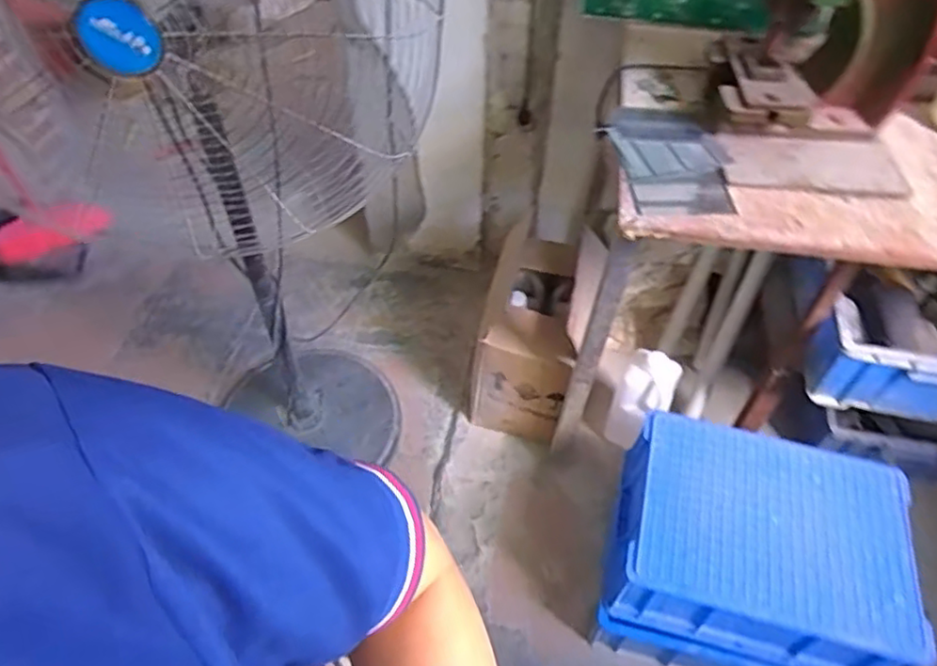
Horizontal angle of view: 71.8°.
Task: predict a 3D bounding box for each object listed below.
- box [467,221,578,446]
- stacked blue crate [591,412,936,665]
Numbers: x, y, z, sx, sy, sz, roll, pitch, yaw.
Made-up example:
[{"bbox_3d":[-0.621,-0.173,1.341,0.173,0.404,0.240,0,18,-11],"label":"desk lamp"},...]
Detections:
[{"bbox_3d":[0.131,0.023,1.504,0.201,0.364,0.373,9,51,6],"label":"box"},{"bbox_3d":[0.503,0.418,1.198,0.454,0.308,0.349,12,51,9],"label":"stacked blue crate"}]

